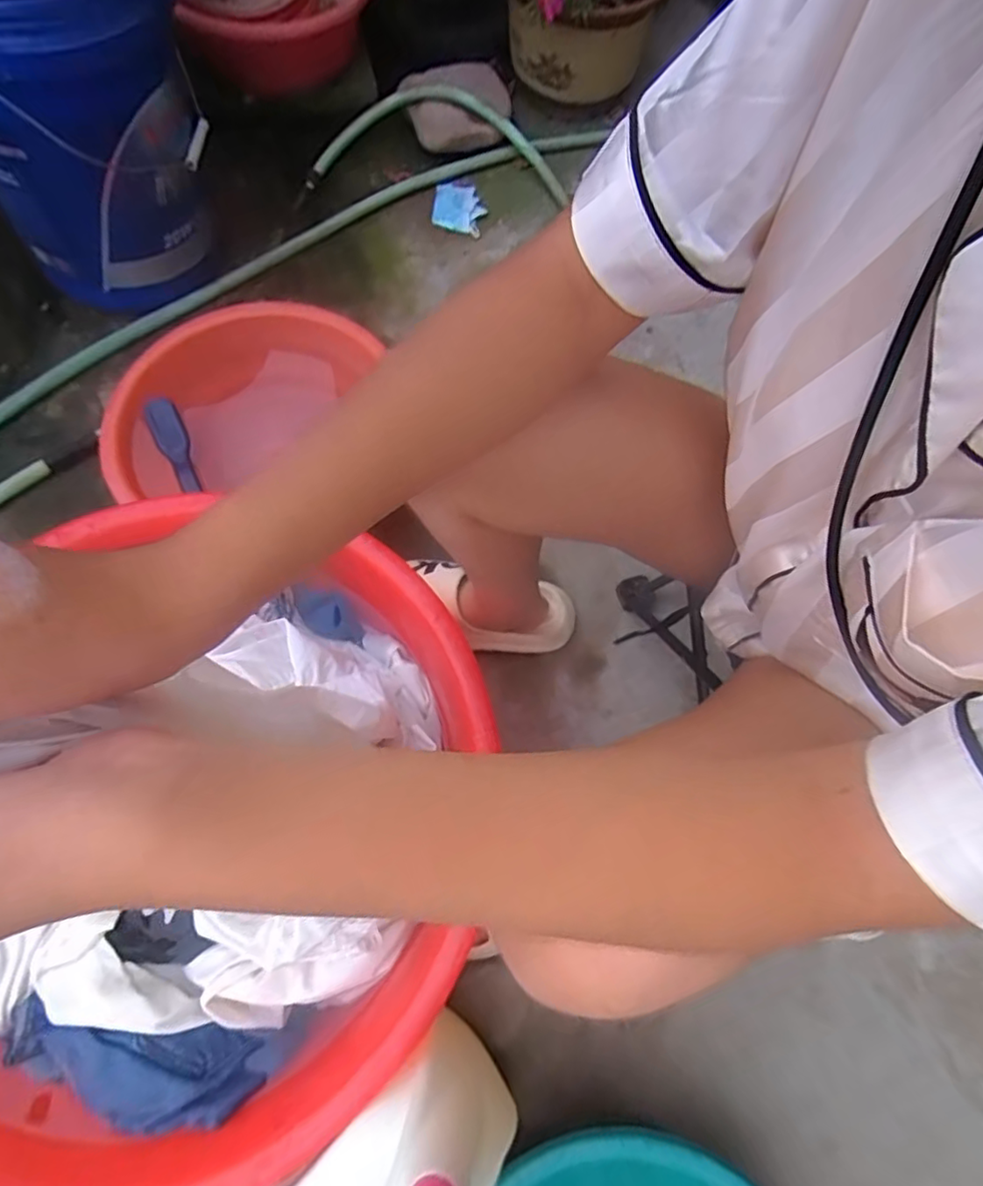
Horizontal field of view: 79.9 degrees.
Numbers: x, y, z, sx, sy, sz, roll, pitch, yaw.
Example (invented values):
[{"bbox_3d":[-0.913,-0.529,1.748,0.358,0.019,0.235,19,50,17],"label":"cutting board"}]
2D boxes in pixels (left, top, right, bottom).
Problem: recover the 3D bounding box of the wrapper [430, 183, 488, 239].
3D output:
[{"bbox_3d":[-0.055,-0.654,0.987,0.085,0.006,0.104,2,71,-2],"label":"wrapper"}]

